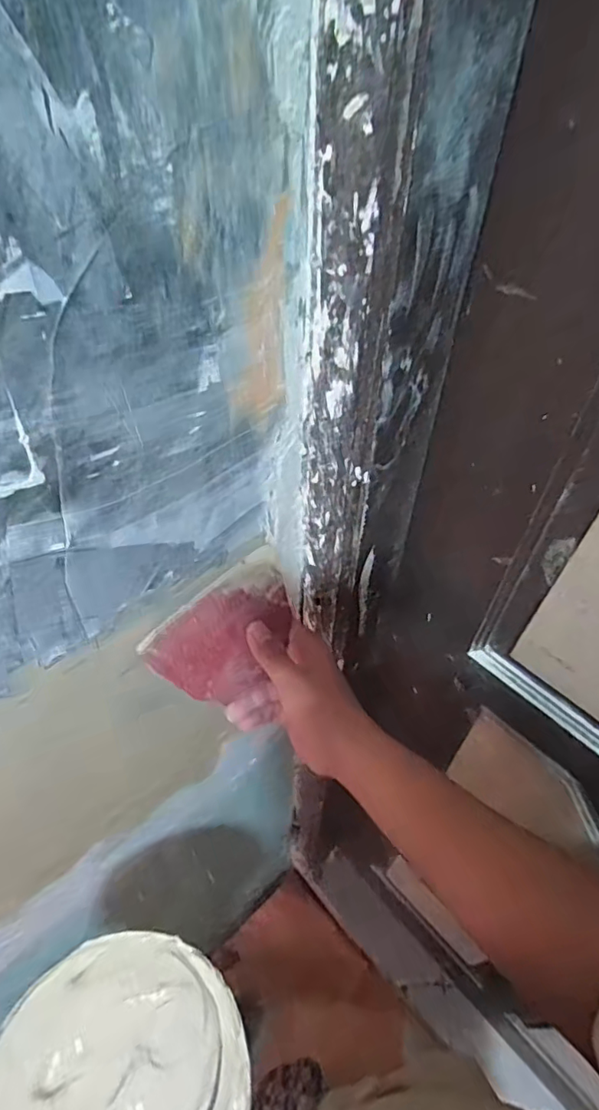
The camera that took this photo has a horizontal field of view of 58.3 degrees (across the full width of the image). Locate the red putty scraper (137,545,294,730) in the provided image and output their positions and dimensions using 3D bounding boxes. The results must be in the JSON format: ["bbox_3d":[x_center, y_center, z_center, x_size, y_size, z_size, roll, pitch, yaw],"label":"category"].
[{"bbox_3d":[-0.051,0.062,0.416,0.115,0.095,0.006,-41,37,-18],"label":"red putty scraper"}]

